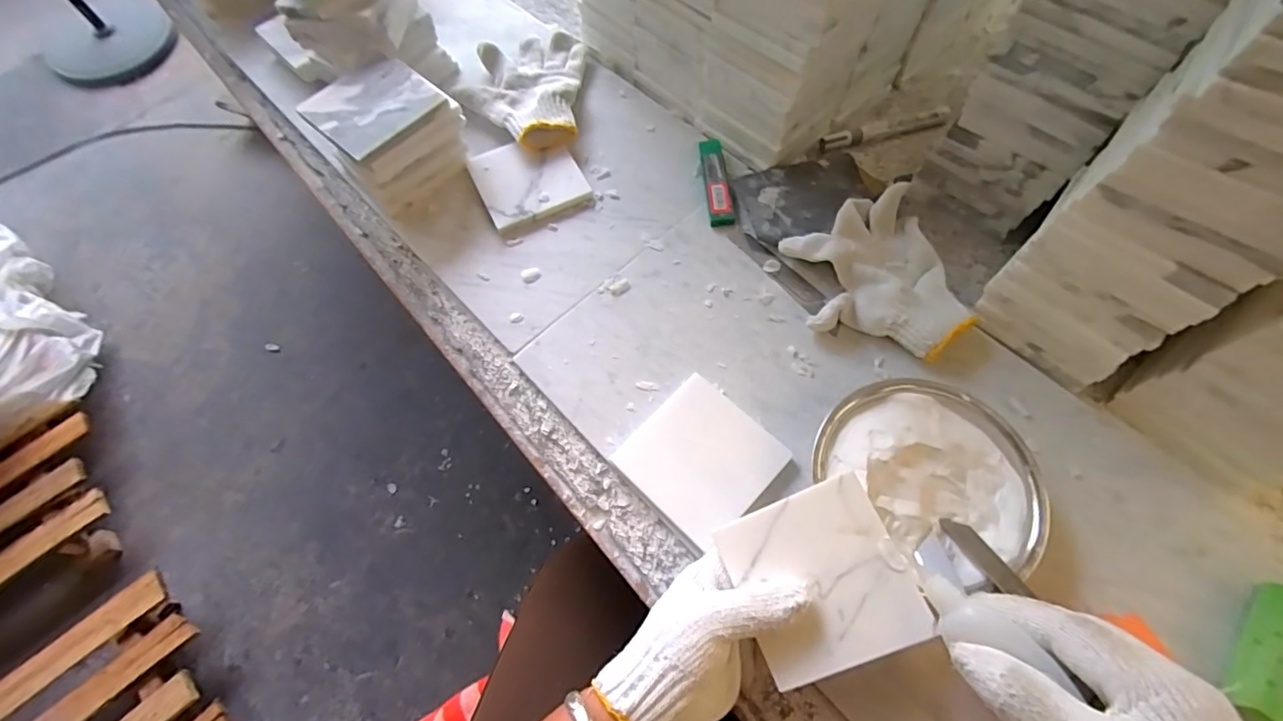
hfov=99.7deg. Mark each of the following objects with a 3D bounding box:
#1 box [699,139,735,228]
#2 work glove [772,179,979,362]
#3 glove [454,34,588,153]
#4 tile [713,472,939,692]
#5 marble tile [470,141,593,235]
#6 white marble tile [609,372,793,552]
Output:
[{"bbox_3d":[0.074,-0.180,0.535,0.022,0.009,0.110,-4,67,0],"label":"box"},{"bbox_3d":[0.196,-0.068,0.458,0.120,0.033,0.146,-12,64,-4],"label":"work glove"},{"bbox_3d":[-0.129,-0.297,0.591,0.126,0.041,0.189,0,67,1],"label":"glove"},{"bbox_3d":[0.109,0.135,0.332,0.098,0.008,0.100,-28,69,13],"label":"tile"},{"bbox_3d":[-0.111,-0.182,0.540,0.097,0.012,0.097,-24,69,-8],"label":"marble tile"},{"bbox_3d":[0.046,0.076,0.420,0.098,0.017,0.097,42,72,19],"label":"white marble tile"}]

